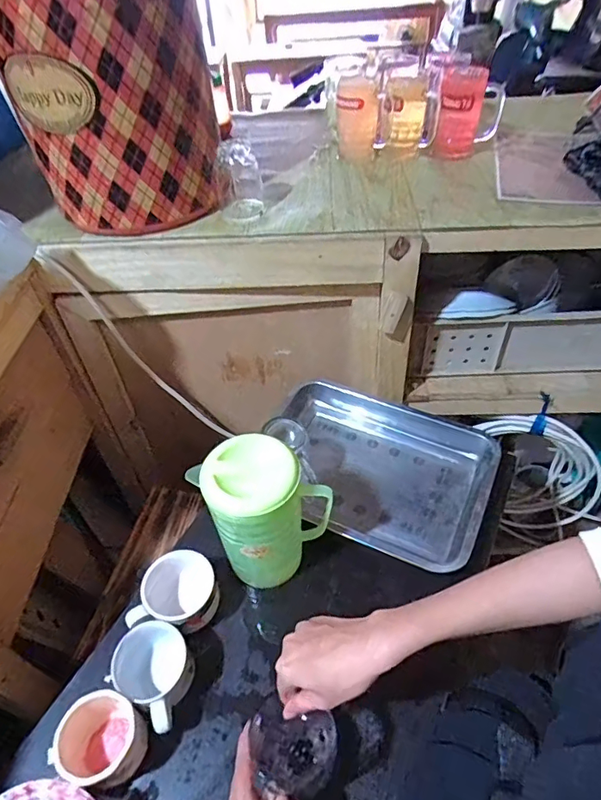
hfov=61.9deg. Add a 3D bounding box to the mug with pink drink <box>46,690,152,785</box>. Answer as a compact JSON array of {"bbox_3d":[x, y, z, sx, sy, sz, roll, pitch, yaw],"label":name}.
[{"bbox_3d":[-0.201,0.354,0.518,0.090,0.066,0.082,-7,47,-3],"label":"mug with pink drink"}]

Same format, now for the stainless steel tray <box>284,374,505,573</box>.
[{"bbox_3d":[0.104,0.101,0.767,0.351,0.047,0.265,16,50,18],"label":"stainless steel tray"}]

